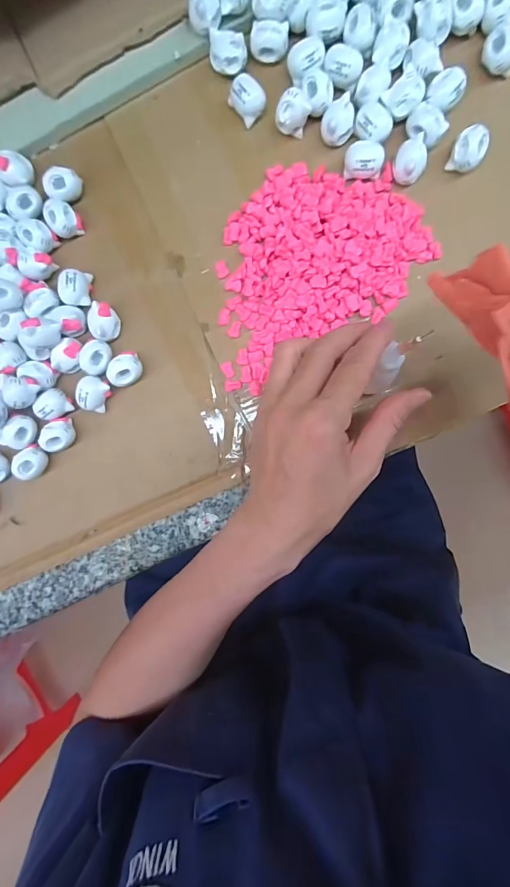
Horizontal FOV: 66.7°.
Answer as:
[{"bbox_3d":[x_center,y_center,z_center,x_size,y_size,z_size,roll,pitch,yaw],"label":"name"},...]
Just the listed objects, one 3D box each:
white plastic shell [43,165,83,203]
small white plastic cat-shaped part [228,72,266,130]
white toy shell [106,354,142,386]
[{"bbox_3d":[-0.139,-0.187,0.284,0.020,0.020,0.024,38,94,1],"label":"white plastic shell"},{"bbox_3d":[-0.005,-0.241,0.273,0.019,0.019,0.023,-44,90,4],"label":"small white plastic cat-shaped part"},{"bbox_3d":[-0.095,-0.054,0.288,0.026,0.017,0.021,-22,92,4],"label":"white toy shell"}]

